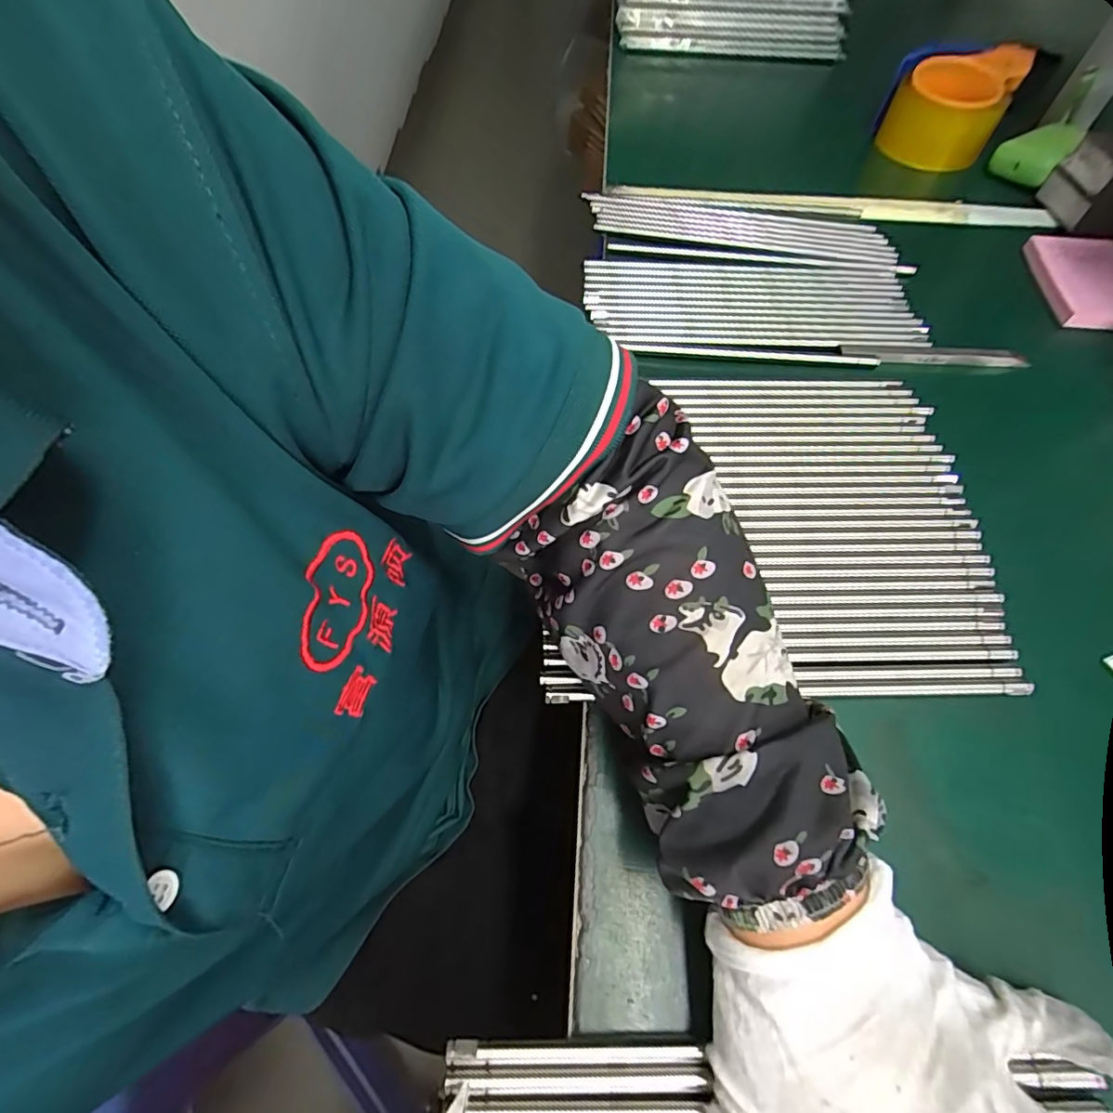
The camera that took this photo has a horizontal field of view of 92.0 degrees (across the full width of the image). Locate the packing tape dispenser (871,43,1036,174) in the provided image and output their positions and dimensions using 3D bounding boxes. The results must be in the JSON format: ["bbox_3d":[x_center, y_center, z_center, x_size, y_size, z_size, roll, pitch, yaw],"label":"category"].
[{"bbox_3d":[0.379,-0.441,0.524,0.105,0.070,0.107,30,64,13],"label":"packing tape dispenser"}]

